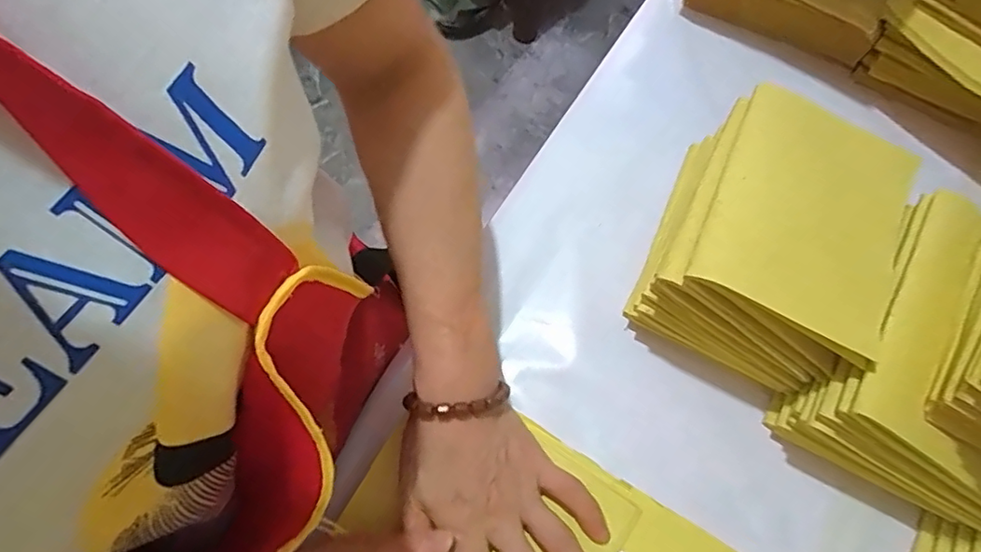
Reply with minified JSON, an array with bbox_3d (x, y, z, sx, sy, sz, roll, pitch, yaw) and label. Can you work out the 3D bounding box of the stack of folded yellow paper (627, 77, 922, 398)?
[{"bbox_3d":[0.185,-0.029,0.377,0.124,0.105,0.166,26,72,10],"label":"stack of folded yellow paper"}]

